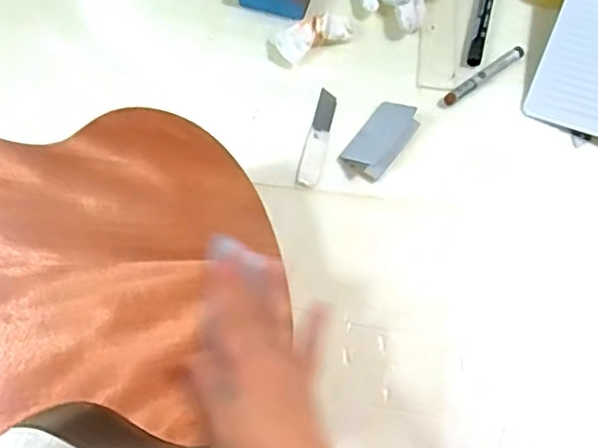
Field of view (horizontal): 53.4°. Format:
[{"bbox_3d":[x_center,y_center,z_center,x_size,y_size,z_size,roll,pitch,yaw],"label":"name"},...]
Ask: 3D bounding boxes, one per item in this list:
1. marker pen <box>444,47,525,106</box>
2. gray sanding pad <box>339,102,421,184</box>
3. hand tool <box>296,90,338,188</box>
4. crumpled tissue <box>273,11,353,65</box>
[{"bbox_3d":[0.177,-0.142,0.566,0.092,0.009,0.014,-34,74,-9],"label":"marker pen"},{"bbox_3d":[0.075,-0.078,0.539,0.042,0.017,0.073,35,76,12],"label":"gray sanding pad"},{"bbox_3d":[0.018,-0.081,0.551,0.020,0.004,0.100,12,73,5],"label":"hand tool"},{"bbox_3d":[0.014,-0.185,0.577,0.073,0.019,0.032,-25,73,-6],"label":"crumpled tissue"}]

